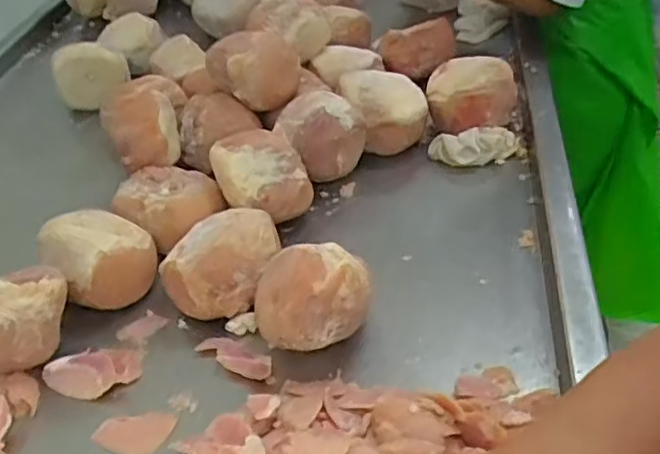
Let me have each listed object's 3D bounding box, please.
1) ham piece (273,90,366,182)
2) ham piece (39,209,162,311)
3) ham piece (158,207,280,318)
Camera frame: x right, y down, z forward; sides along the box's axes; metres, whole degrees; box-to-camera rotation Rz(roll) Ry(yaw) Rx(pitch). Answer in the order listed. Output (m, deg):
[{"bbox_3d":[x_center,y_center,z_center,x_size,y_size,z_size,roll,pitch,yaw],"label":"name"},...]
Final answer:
[{"bbox_3d":[-0.012,-0.120,0.920,0.127,0.101,0.087,-5,41,2],"label":"ham piece"},{"bbox_3d":[-0.282,0.038,0.797,0.135,0.096,0.116,27,51,32],"label":"ham piece"},{"bbox_3d":[-0.125,0.042,0.766,0.135,0.096,0.131,-8,41,-2],"label":"ham piece"}]

